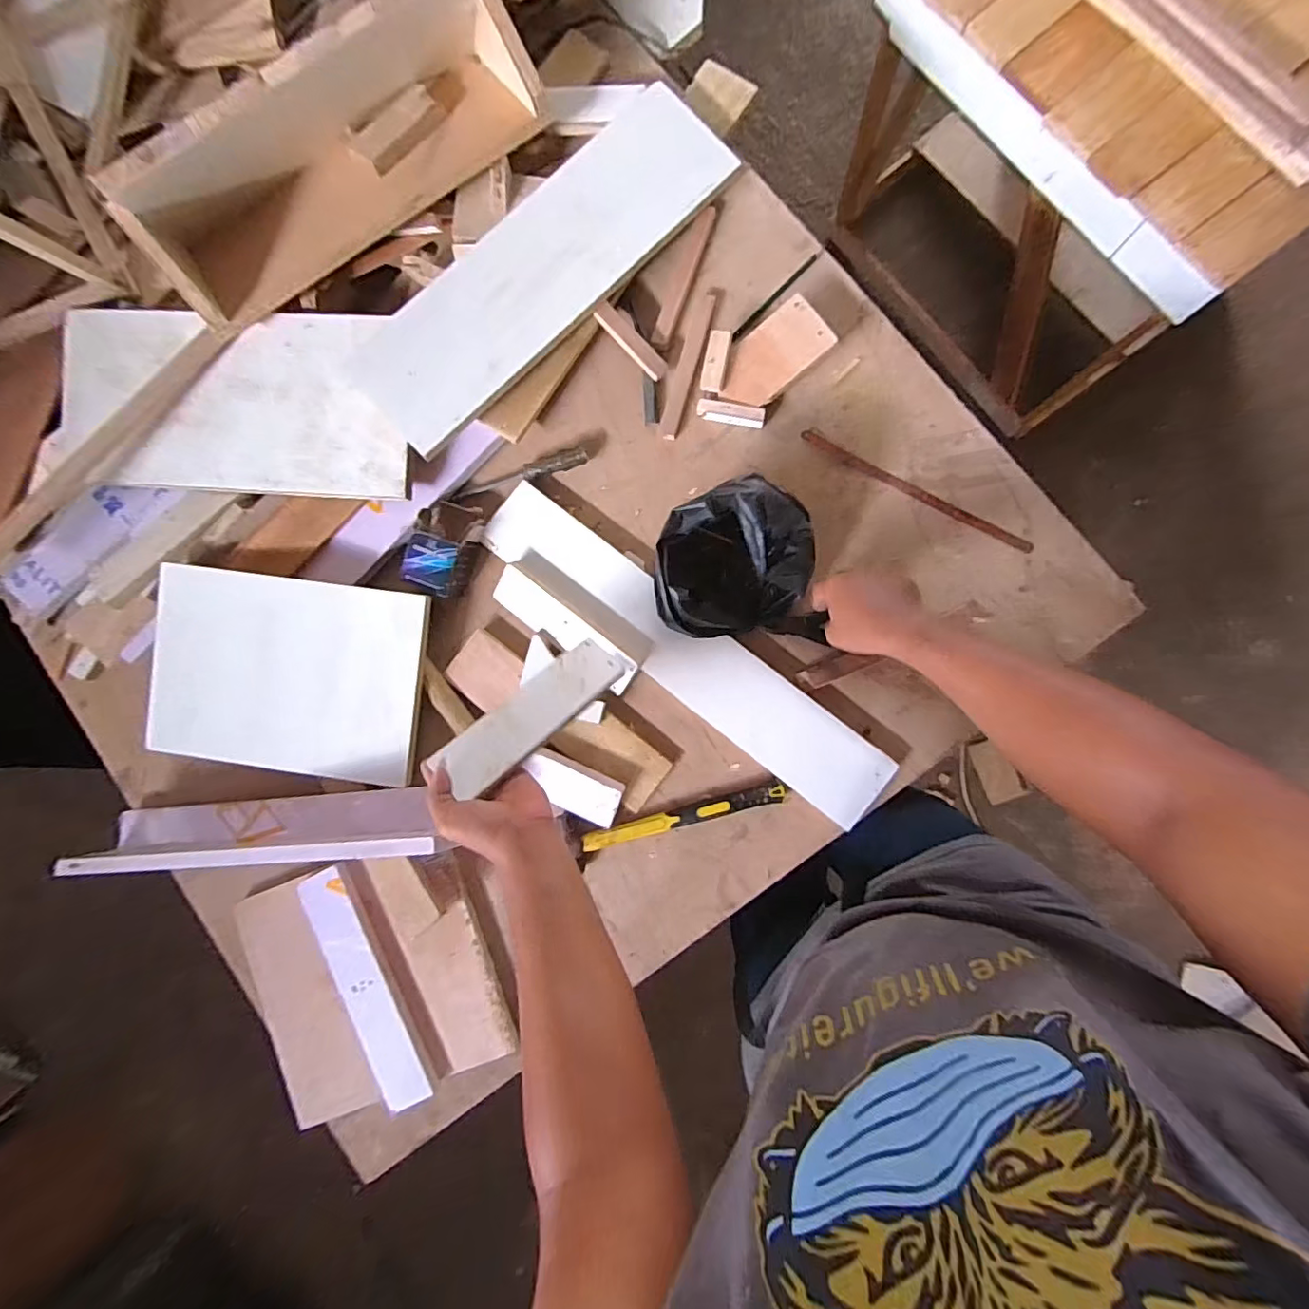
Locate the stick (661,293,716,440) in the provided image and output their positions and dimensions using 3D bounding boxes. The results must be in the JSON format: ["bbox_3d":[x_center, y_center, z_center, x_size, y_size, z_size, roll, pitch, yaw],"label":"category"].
[{"bbox_3d":[0.047,-0.384,0.746,0.026,0.015,0.201,17,89,7],"label":"stick"}]

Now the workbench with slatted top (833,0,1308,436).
[{"bbox_3d":[0.860,-1.019,1.145,0.632,0.641,0.804,-38,84,3],"label":"workbench with slatted top"}]

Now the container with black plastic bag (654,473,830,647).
[{"bbox_3d":[0.100,-0.104,0.652,0.186,0.128,0.153,-1,82,4],"label":"container with black plastic bag"}]

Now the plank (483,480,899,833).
[{"bbox_3d":[0.029,-0.010,0.704,0.588,0.019,0.100,38,91,7],"label":"plank"}]

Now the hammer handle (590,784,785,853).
[{"bbox_3d":[0.036,0.203,0.695,0.253,0.023,0.024,-16,85,5],"label":"hammer handle"}]

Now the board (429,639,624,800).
[{"bbox_3d":[-0.124,0.059,0.578,0.202,0.015,0.061,-39,81,-25],"label":"board"}]

